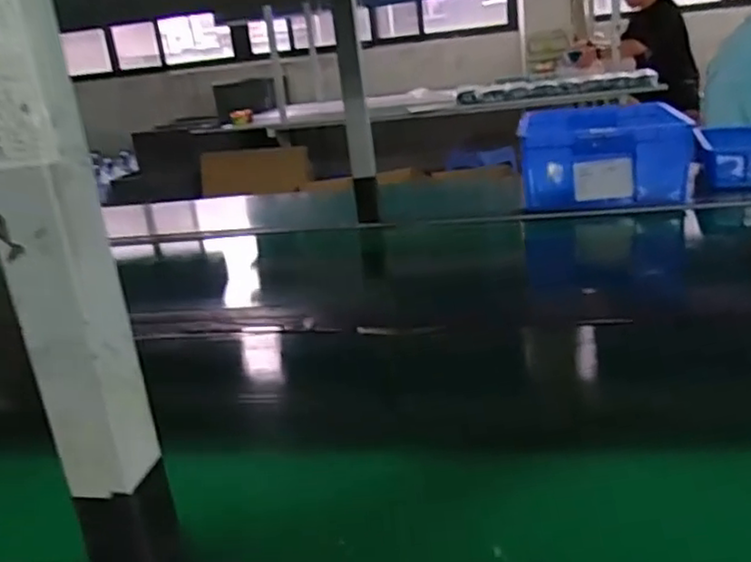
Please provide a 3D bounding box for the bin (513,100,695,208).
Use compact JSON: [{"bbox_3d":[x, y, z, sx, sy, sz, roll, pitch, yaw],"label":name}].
[{"bbox_3d":[0.470,-0.274,1.393,0.296,0.141,0.434,-1,20,15],"label":"bin"}]

